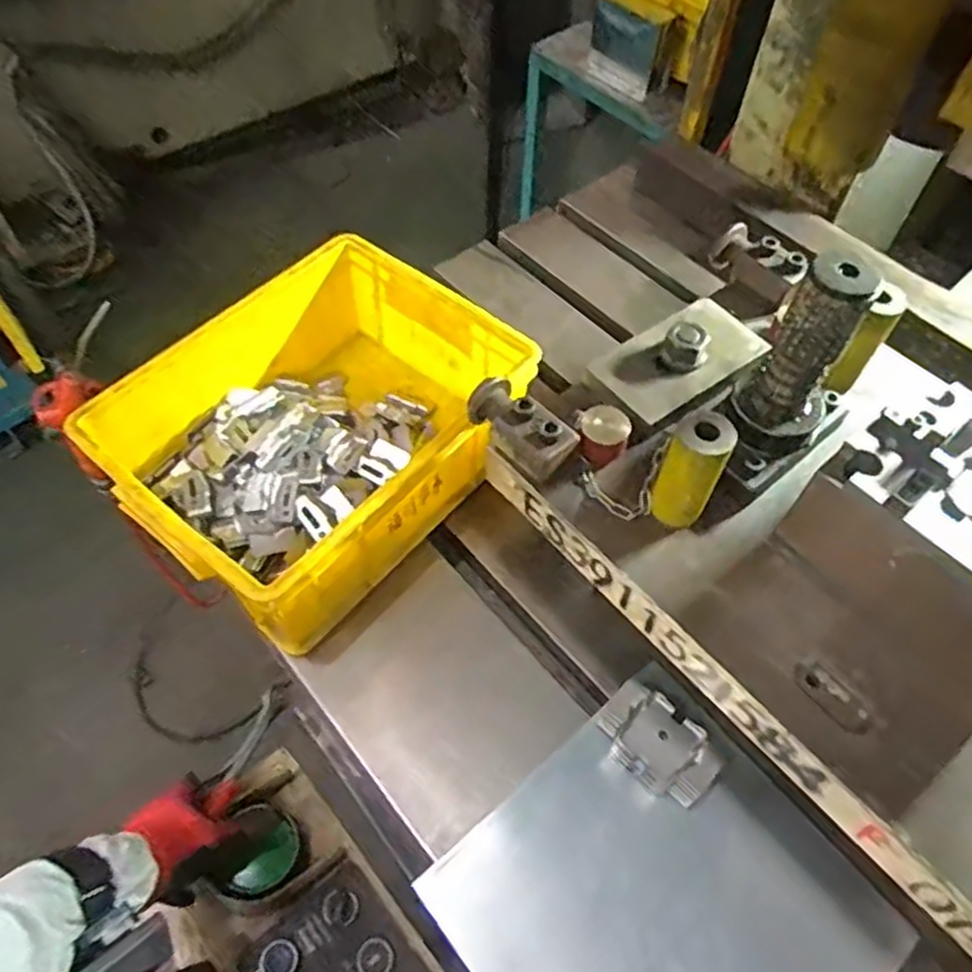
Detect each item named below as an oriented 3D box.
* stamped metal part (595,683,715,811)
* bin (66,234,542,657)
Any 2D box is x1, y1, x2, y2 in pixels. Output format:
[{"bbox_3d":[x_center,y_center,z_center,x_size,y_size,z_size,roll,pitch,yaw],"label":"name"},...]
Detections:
[{"bbox_3d":[0.133,0.203,0.577,0.095,0.051,0.060,36,62,19],"label":"stamped metal part"},{"bbox_3d":[-0.153,-0.045,0.693,0.261,0.155,0.334,38,63,20],"label":"bin"}]

